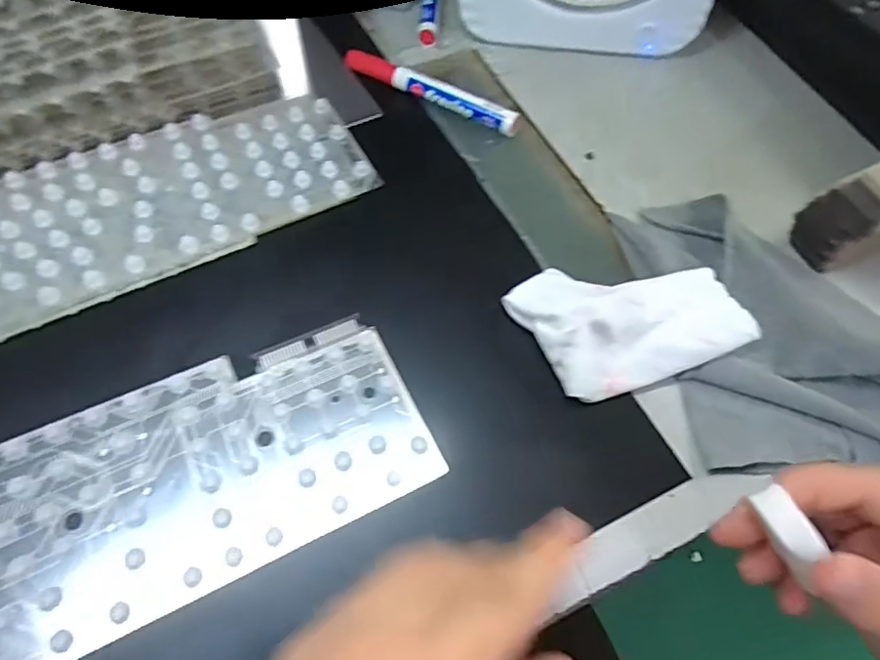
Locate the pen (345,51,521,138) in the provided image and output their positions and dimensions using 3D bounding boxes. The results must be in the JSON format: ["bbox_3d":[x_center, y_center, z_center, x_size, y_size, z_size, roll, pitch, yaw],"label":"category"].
[{"bbox_3d":[-0.008,-0.177,0.417,0.143,0.020,0.019,27,63,11],"label":"pen"}]

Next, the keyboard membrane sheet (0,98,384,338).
[{"bbox_3d":[-0.246,-0.051,0.333,0.410,0.006,0.113,-25,65,-16],"label":"keyboard membrane sheet"}]

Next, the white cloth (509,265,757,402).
[{"bbox_3d":[0.106,-0.009,0.318,0.121,0.036,0.079,-15,63,-12],"label":"white cloth"}]

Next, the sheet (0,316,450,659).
[{"bbox_3d":[-0.199,0.104,0.255,0.396,0.006,0.110,-22,65,-15],"label":"sheet"}]

